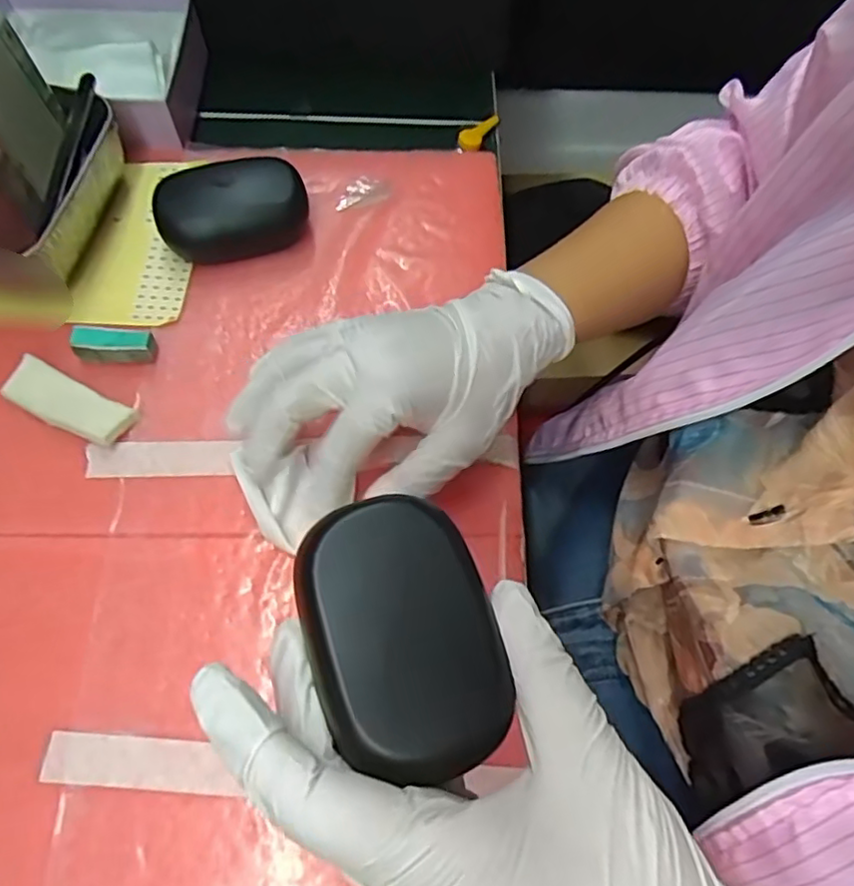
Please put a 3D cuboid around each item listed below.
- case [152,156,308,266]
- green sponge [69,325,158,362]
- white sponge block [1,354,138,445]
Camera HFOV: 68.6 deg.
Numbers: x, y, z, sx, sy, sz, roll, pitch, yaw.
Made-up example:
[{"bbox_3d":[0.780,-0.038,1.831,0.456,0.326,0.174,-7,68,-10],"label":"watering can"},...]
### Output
[{"bbox_3d":[-0.113,-0.136,0.367,0.082,0.035,0.046,-13,67,-9],"label":"case"},{"bbox_3d":[-0.168,-0.053,0.336,0.040,0.017,0.013,-3,66,-4],"label":"green sponge"},{"bbox_3d":[-0.186,-0.020,0.325,0.070,0.009,0.025,25,67,8],"label":"white sponge block"}]

